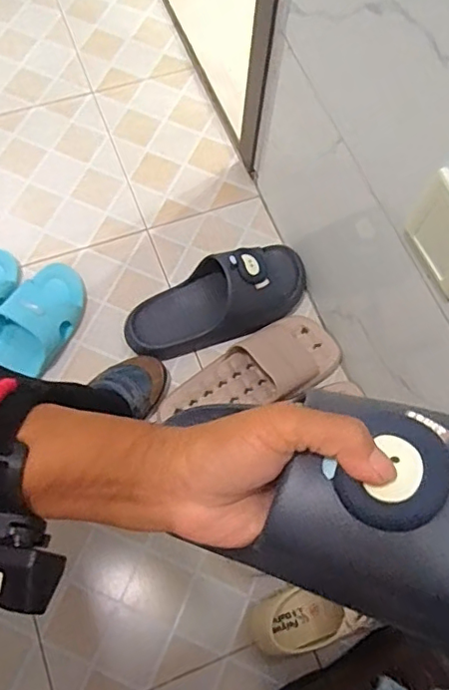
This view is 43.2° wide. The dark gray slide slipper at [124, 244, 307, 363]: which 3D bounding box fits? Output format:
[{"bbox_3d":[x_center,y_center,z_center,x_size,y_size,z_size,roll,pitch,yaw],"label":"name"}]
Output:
[{"bbox_3d":[-0.008,-0.066,0.815,0.280,0.084,0.109,-24,70,-10],"label":"dark gray slide slipper"}]

